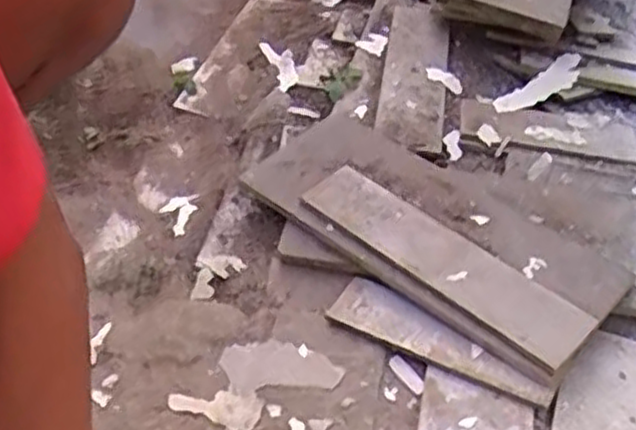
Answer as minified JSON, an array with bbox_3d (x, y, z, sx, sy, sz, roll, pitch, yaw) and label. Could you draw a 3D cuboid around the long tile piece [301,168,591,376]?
[{"bbox_3d":[0.107,0.035,0.682,0.069,0.014,0.275,-34,52,-30],"label":"long tile piece"}]

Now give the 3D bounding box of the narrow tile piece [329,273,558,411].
[{"bbox_3d":[0.096,0.107,0.640,0.193,0.008,0.048,26,57,29],"label":"narrow tile piece"}]

